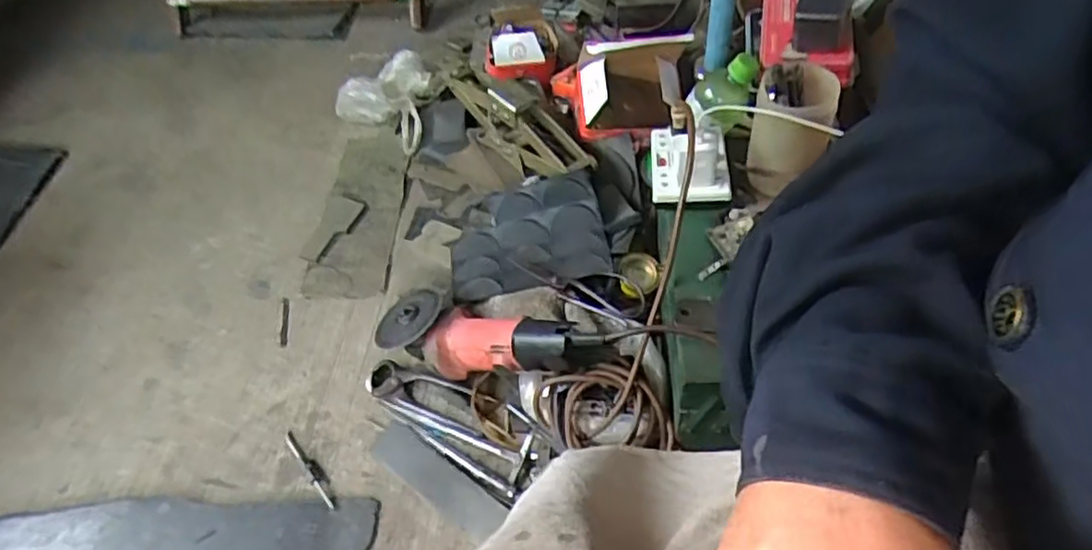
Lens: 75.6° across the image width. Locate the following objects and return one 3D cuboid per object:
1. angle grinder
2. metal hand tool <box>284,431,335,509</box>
[{"bbox_3d":[-0.058,0.071,0.766,0.279,0.071,0.077,4,48,30],"label":"angle grinder"},{"bbox_3d":[-0.257,0.211,0.768,0.015,0.008,0.107,-33,56,-21],"label":"metal hand tool"}]

